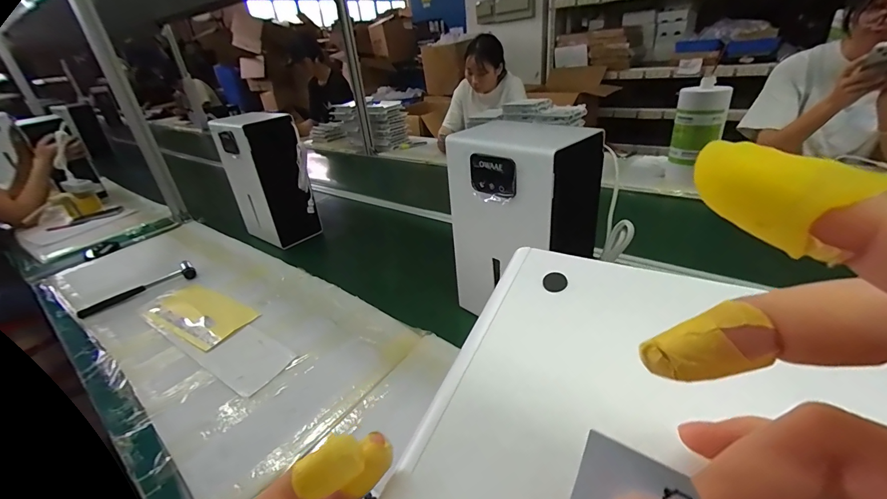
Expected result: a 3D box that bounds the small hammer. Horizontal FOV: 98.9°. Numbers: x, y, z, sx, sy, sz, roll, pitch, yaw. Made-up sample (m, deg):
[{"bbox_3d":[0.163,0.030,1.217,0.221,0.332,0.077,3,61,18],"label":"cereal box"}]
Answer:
[{"bbox_3d":[-0.736,0.093,0.918,0.242,0.034,0.055,-23,35,-29],"label":"small hammer"}]

